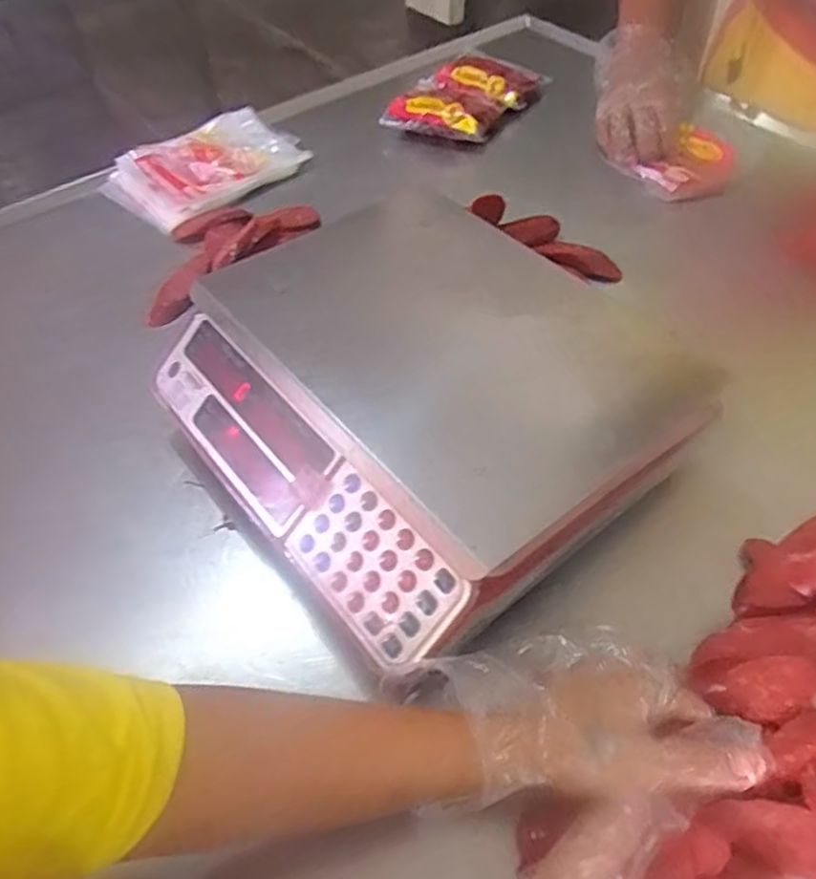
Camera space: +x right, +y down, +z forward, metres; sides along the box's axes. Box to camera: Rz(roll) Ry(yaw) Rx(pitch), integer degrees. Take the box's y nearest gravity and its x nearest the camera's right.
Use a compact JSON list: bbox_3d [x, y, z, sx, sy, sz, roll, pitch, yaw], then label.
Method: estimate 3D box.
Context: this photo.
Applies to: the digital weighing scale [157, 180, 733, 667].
[{"bbox_3d":[0.007,-0.052,0.525,0.321,0.092,0.350,-34,57,-21],"label":"digital weighing scale"}]

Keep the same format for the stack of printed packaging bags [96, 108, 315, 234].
[{"bbox_3d":[-0.259,-0.357,0.864,0.153,0.031,0.228,37,62,28],"label":"stack of printed packaging bags"}]

